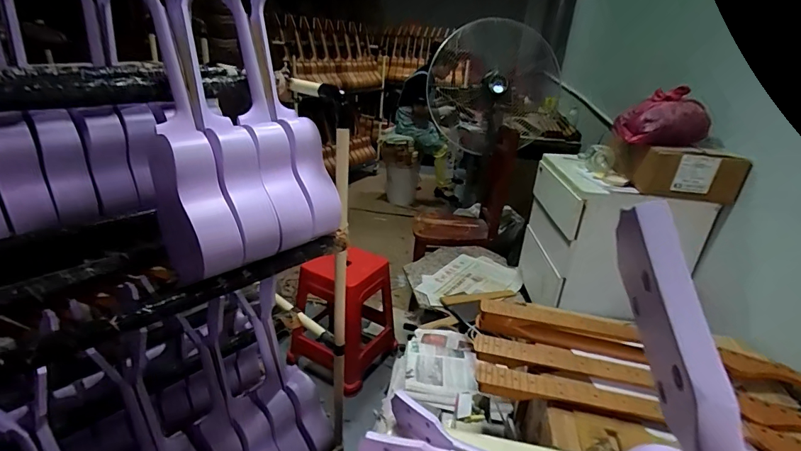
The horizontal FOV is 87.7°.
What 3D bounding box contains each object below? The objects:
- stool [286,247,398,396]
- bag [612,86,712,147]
[{"bbox_3d":[-0.242,0.364,1.751,0.359,0.466,0.359,21,30,30],"label":"stool"},{"bbox_3d":[0.707,-0.287,1.115,0.169,0.123,0.177,-10,29,-28],"label":"bag"}]

